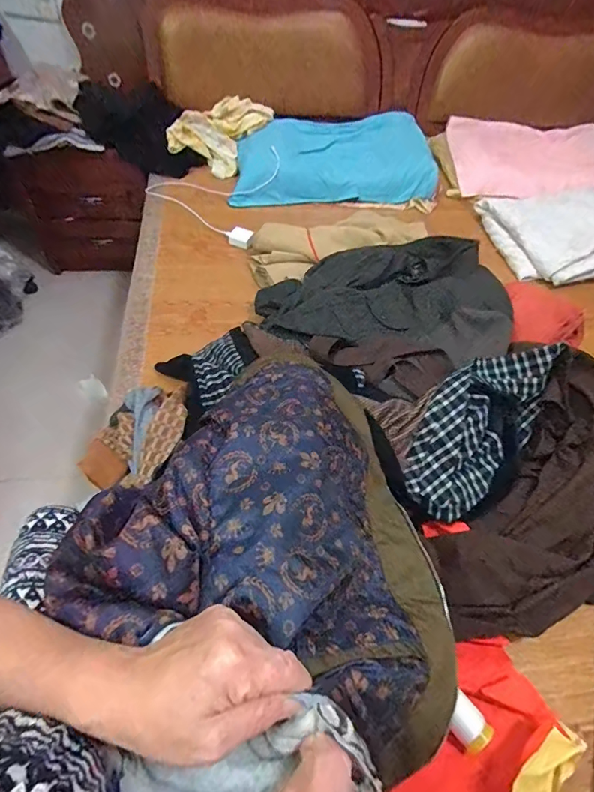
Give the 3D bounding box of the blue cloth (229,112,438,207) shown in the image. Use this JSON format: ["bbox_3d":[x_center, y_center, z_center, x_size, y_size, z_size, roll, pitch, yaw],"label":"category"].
[{"bbox_3d":[0.112,-0.791,1.360,0.643,0.058,0.369,-7,71,-6],"label":"blue cloth"}]

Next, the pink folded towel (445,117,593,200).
[{"bbox_3d":[0.835,-0.823,1.426,0.574,0.053,0.458,-2,64,4],"label":"pink folded towel"}]

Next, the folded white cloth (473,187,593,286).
[{"bbox_3d":[0.833,-0.485,1.223,0.467,0.107,0.356,-4,53,-9],"label":"folded white cloth"}]

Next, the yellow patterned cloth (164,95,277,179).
[{"bbox_3d":[-0.256,-0.872,1.358,0.248,0.061,0.281,27,81,2],"label":"yellow patterned cloth"}]

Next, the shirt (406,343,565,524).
[{"bbox_3d":[0.295,0.056,0.679,0.172,0.143,0.298,25,54,14],"label":"shirt"}]

